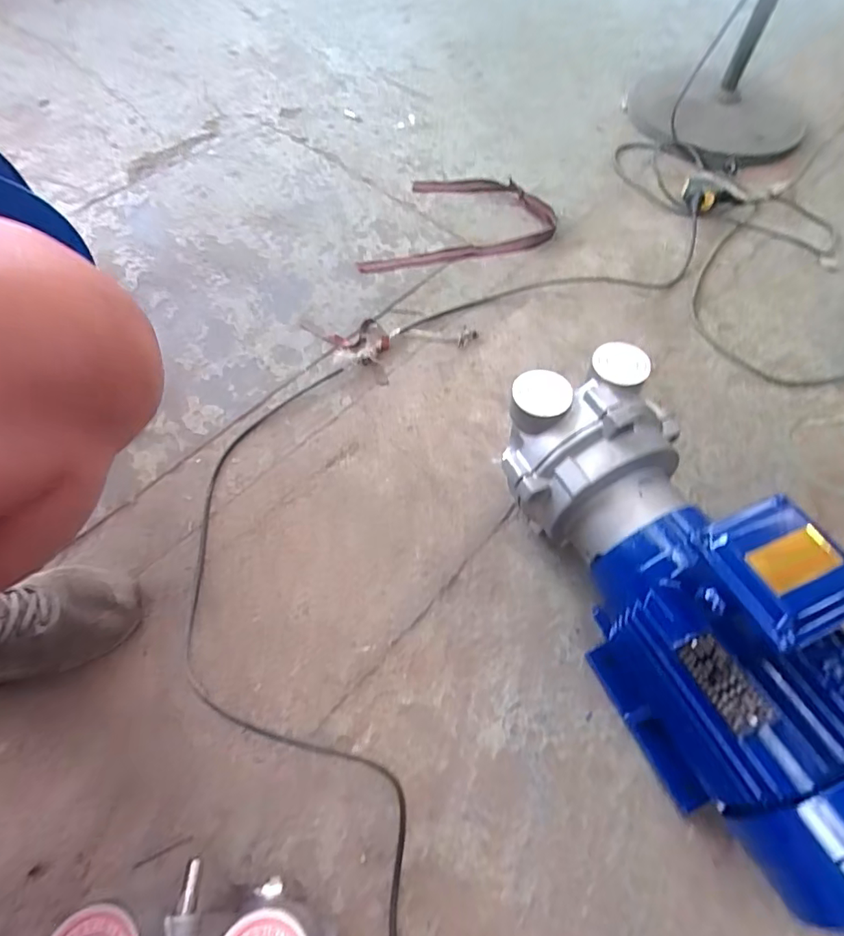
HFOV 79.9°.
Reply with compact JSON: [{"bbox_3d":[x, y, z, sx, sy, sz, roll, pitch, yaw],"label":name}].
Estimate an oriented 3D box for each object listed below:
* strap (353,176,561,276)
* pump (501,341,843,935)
[{"bbox_3d":[0.051,-0.510,1.025,0.393,0.019,0.251,-12,61,-8],"label":"strap"},{"bbox_3d":[0.284,0.122,0.535,0.202,0.266,0.533,-21,63,-13],"label":"pump"}]

